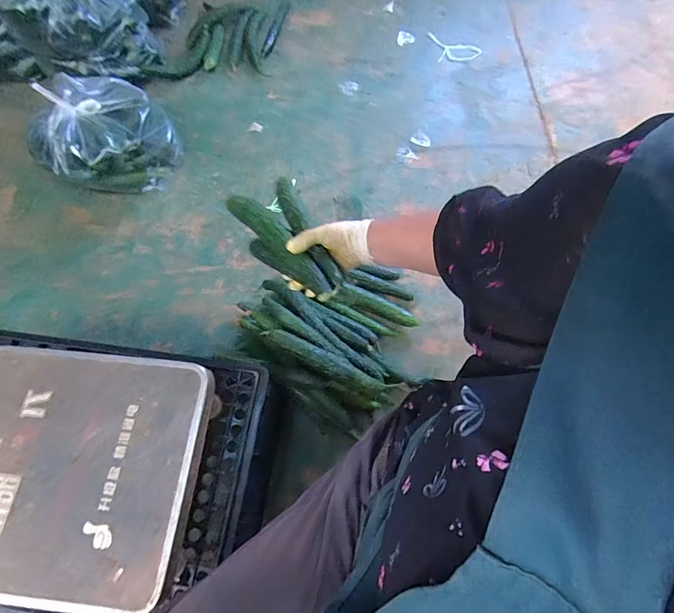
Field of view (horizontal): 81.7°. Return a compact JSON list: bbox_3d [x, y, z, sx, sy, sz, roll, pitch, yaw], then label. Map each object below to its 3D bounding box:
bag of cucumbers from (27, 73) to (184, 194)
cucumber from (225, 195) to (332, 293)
[{"bbox_3d":[-0.600,-0.445,1.023,0.323,0.194,0.245,-10,68,-3],"label":"bag of cucumbers"},{"bbox_3d":[-0.092,-0.105,0.612,0.040,0.031,0.250,-38,62,-13],"label":"cucumber"}]

